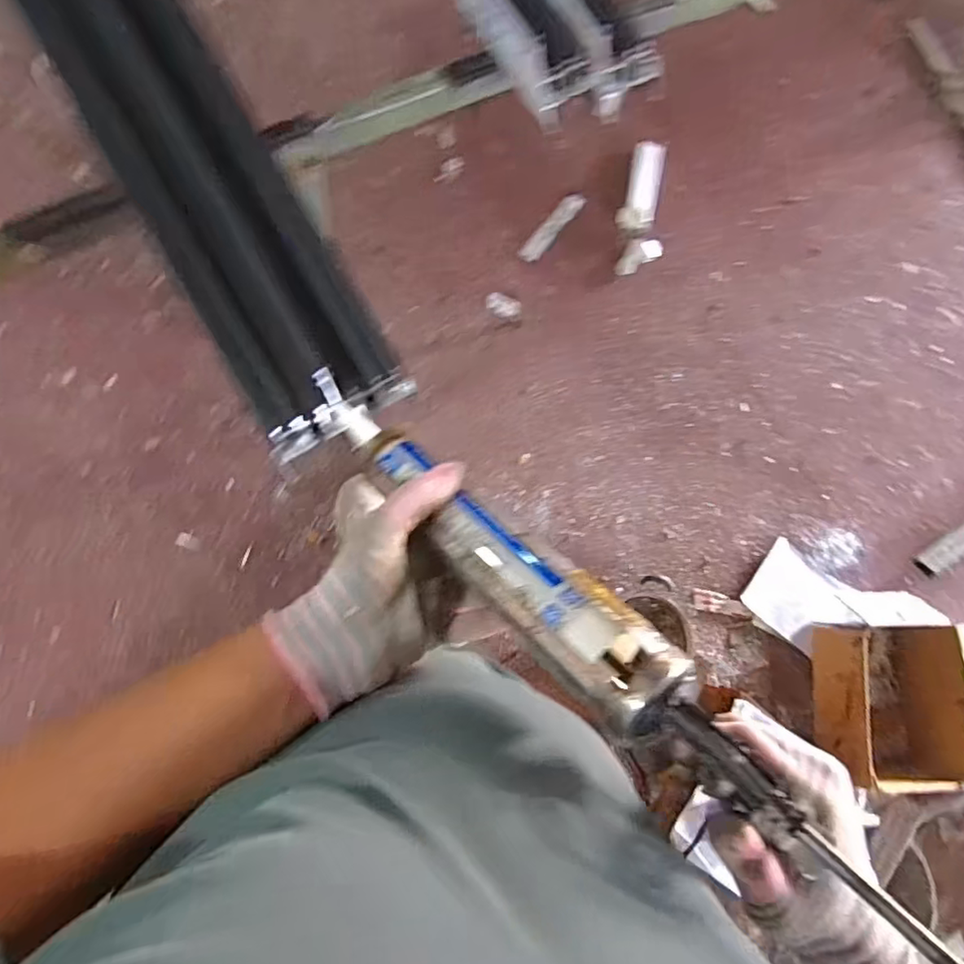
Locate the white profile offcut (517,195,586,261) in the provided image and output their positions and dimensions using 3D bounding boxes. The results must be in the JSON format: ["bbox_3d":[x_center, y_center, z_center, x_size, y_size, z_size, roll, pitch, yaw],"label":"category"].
[{"bbox_3d":[0.188,-0.679,1.590,0.054,0.015,0.234,40,78,-3],"label":"white profile offcut"}]

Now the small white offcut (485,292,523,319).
[{"bbox_3d":[0.056,-0.456,1.543,0.094,0.027,0.057,29,79,-6],"label":"small white offcut"}]

